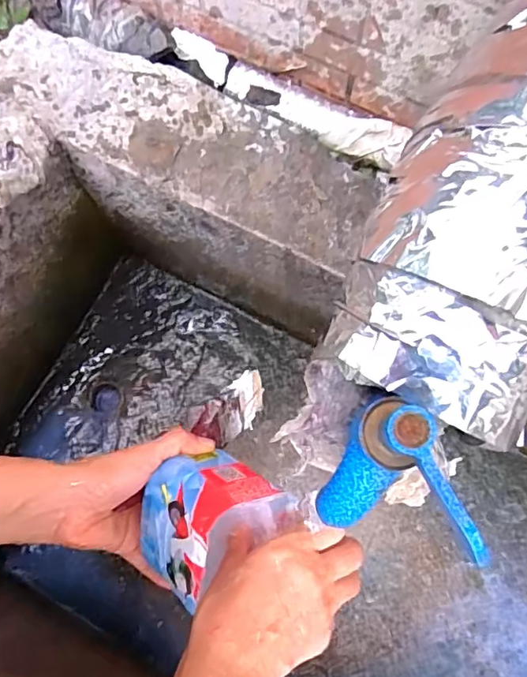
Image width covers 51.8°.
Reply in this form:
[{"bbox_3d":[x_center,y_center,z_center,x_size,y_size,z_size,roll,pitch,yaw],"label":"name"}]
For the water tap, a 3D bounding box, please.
[{"bbox_3d":[0.048,0.049,0.188,0.045,0.056,0.046,17,73,7],"label":"water tap"}]

